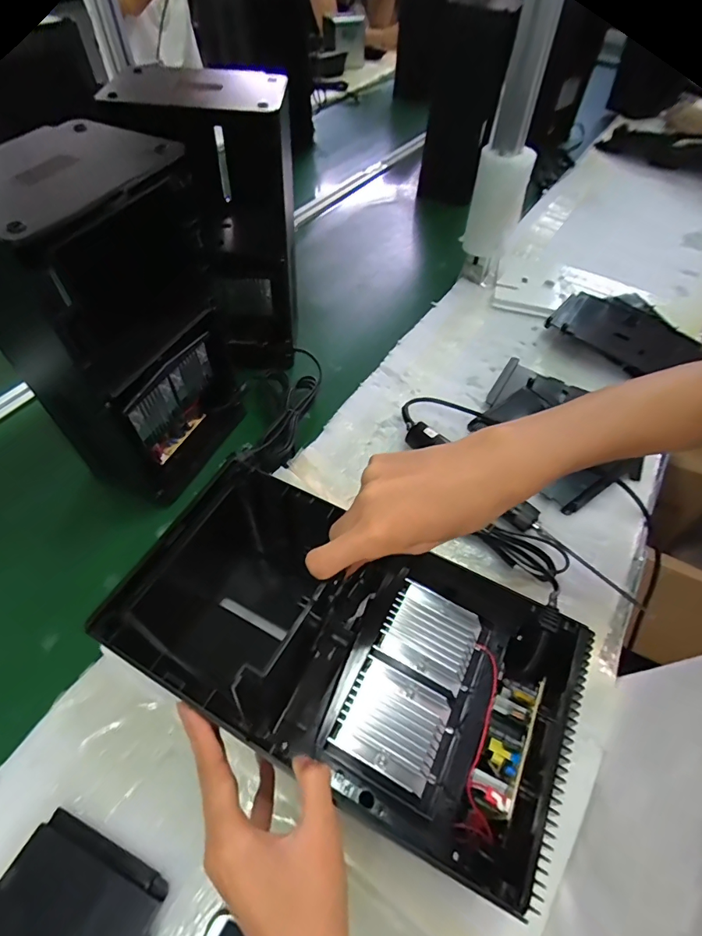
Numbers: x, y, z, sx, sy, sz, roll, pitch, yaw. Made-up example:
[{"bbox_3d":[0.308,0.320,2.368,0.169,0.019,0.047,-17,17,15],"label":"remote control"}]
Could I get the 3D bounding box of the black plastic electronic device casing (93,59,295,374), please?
[{"bbox_3d":[-0.169,-0.332,0.659,0.196,0.355,0.135,13,55,8],"label":"black plastic electronic device casing"}]

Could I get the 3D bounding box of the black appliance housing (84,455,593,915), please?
[{"bbox_3d":[-0.005,0.159,0.400,0.346,0.142,0.197,23,57,20],"label":"black appliance housing"}]

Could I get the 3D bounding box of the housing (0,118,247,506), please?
[{"bbox_3d":[-0.256,-0.147,0.515,0.139,0.347,0.195,22,57,14],"label":"housing"}]

